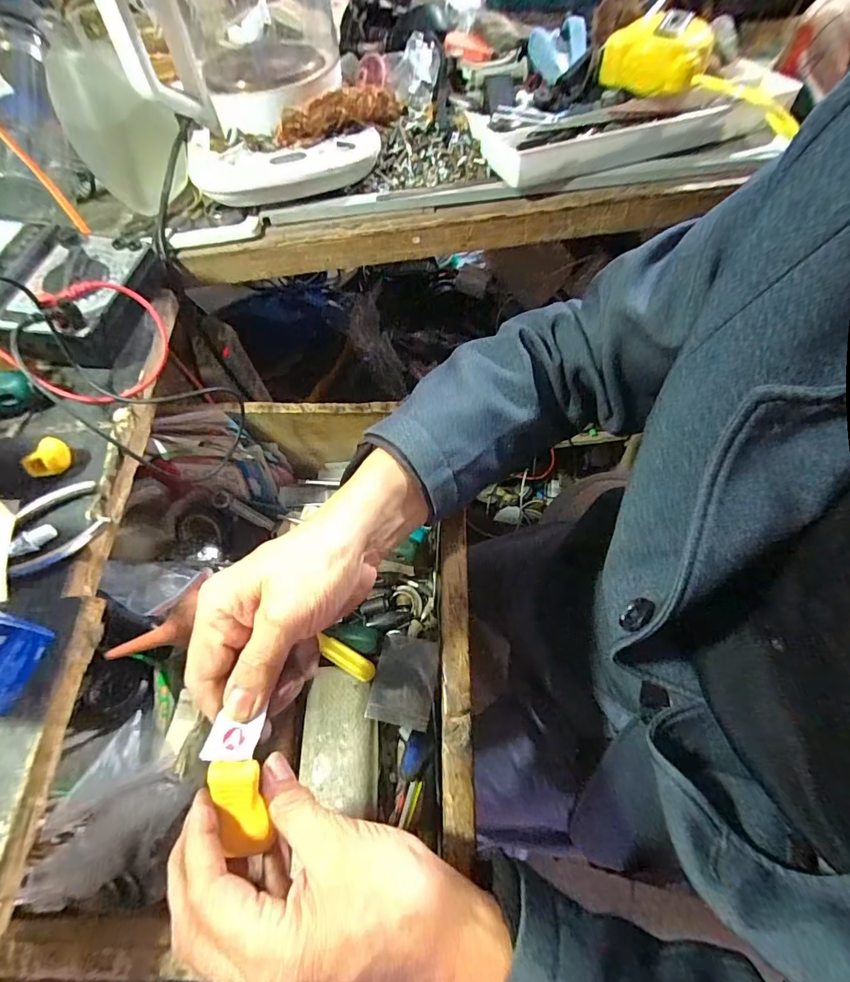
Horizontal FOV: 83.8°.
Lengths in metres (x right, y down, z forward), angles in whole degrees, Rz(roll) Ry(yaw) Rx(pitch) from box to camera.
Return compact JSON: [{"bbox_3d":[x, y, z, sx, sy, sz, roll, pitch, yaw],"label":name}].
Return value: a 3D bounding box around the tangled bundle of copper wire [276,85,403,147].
[{"bbox_3d":[-0.077,-0.340,0.425,0.118,0.025,0.028,-26,61,-11],"label":"tangled bundle of copper wire"}]

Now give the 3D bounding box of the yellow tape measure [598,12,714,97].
[{"bbox_3d":[0.202,-0.378,0.411,0.080,0.036,0.057,26,64,18],"label":"yellow tape measure"}]

